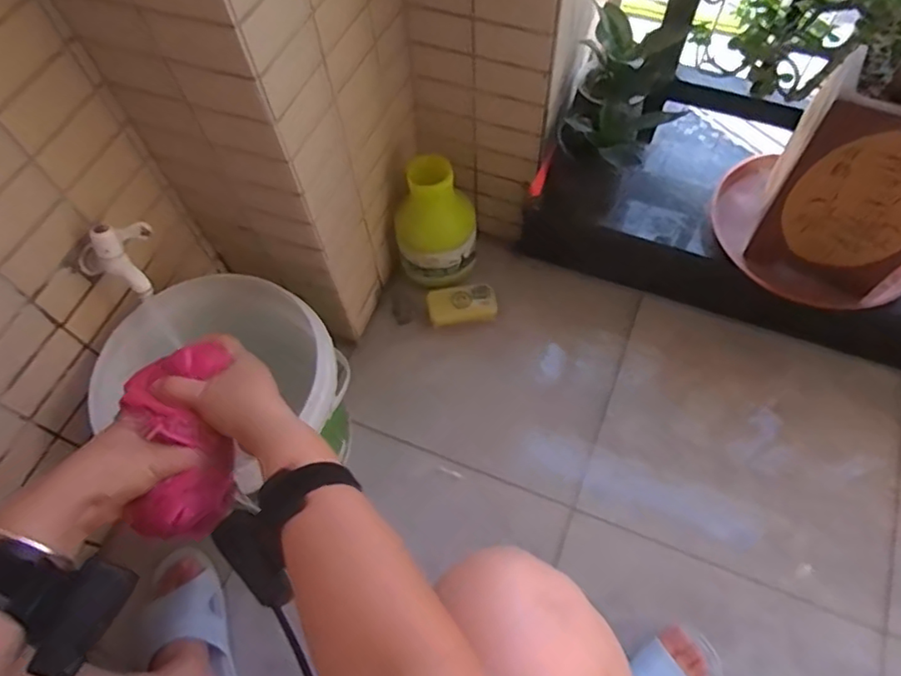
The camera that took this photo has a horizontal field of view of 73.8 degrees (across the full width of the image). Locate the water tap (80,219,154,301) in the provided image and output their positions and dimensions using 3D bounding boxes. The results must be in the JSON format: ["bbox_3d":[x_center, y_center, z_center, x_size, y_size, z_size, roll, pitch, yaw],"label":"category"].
[{"bbox_3d":[-0.366,-0.094,0.659,0.076,0.083,0.053,16,64,10],"label":"water tap"}]

